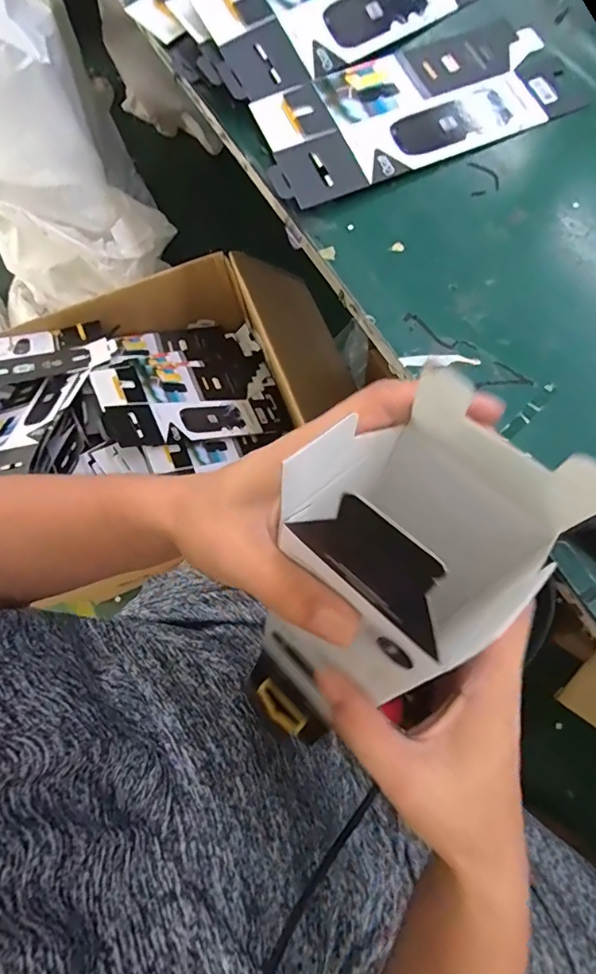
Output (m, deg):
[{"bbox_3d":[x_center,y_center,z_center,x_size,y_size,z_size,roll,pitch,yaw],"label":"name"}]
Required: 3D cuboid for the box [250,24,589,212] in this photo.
[{"bbox_3d":[0.119,-0.394,0.491,0.332,0.011,0.144,-24,74,-3],"label":"box"}]

